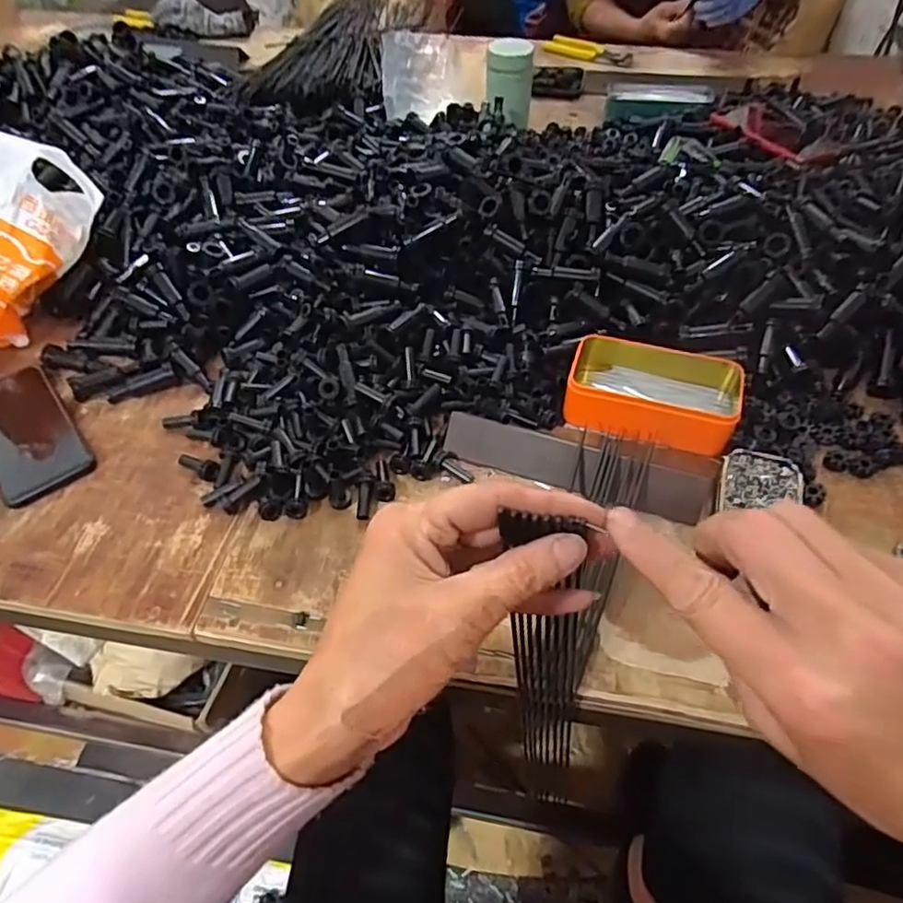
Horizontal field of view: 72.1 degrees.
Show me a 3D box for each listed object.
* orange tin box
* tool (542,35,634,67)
[{"bbox_3d":[0.181,-0.056,0.564,0.144,0.046,0.090,16,53,12],"label":"orange tin box"},{"bbox_3d":[0.234,-0.686,1.064,0.150,0.020,0.058,19,54,15],"label":"tool"}]

